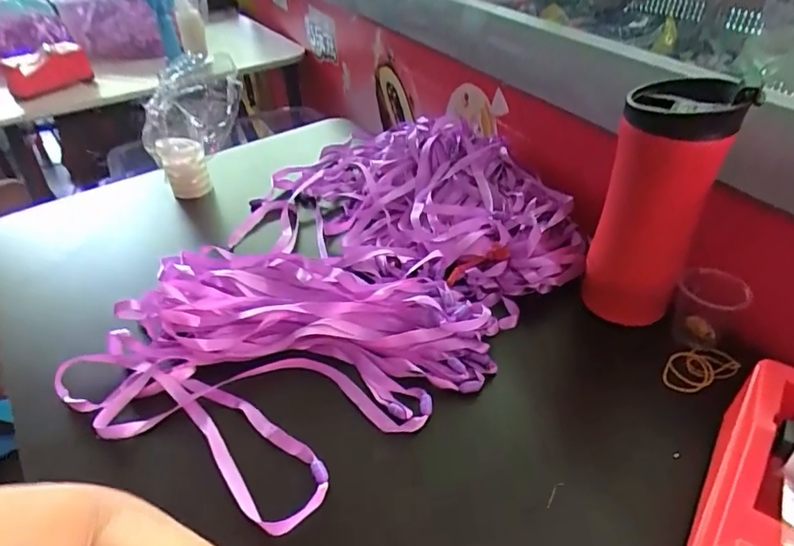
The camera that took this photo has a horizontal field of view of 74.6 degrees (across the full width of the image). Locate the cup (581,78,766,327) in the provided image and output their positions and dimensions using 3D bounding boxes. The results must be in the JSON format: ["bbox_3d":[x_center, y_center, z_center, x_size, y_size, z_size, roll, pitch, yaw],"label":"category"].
[{"bbox_3d":[0.193,-0.047,0.397,0.072,0.177,0.077,-1,39,1],"label":"cup"}]

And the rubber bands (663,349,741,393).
[{"bbox_3d":[0.236,0.074,0.408,0.061,0.011,0.031,-18,42,-18],"label":"rubber bands"}]

